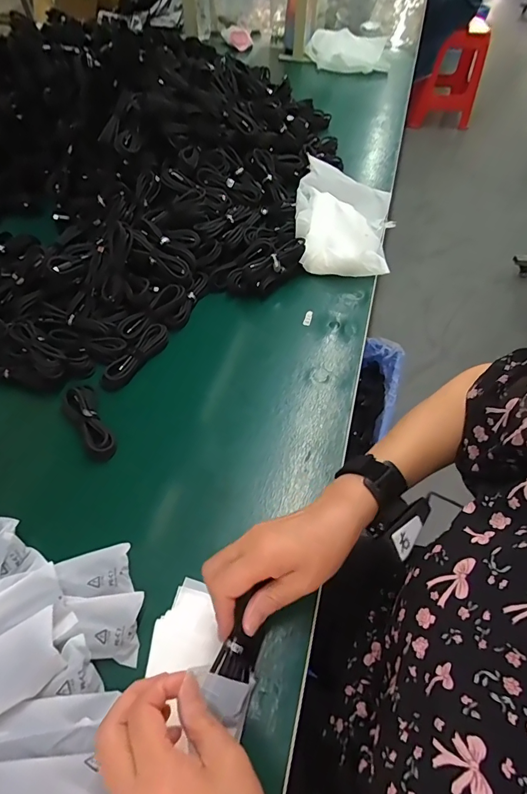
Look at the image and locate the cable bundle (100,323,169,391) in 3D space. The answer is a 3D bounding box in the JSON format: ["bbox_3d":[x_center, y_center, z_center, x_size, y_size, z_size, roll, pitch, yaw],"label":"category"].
[{"bbox_3d":[-0.170,-0.054,0.536,0.029,0.020,0.115,25,59,16],"label":"cable bundle"}]

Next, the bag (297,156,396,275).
[{"bbox_3d":[0.139,-0.300,0.685,0.165,0.071,0.240,4,55,2],"label":"bag"}]

